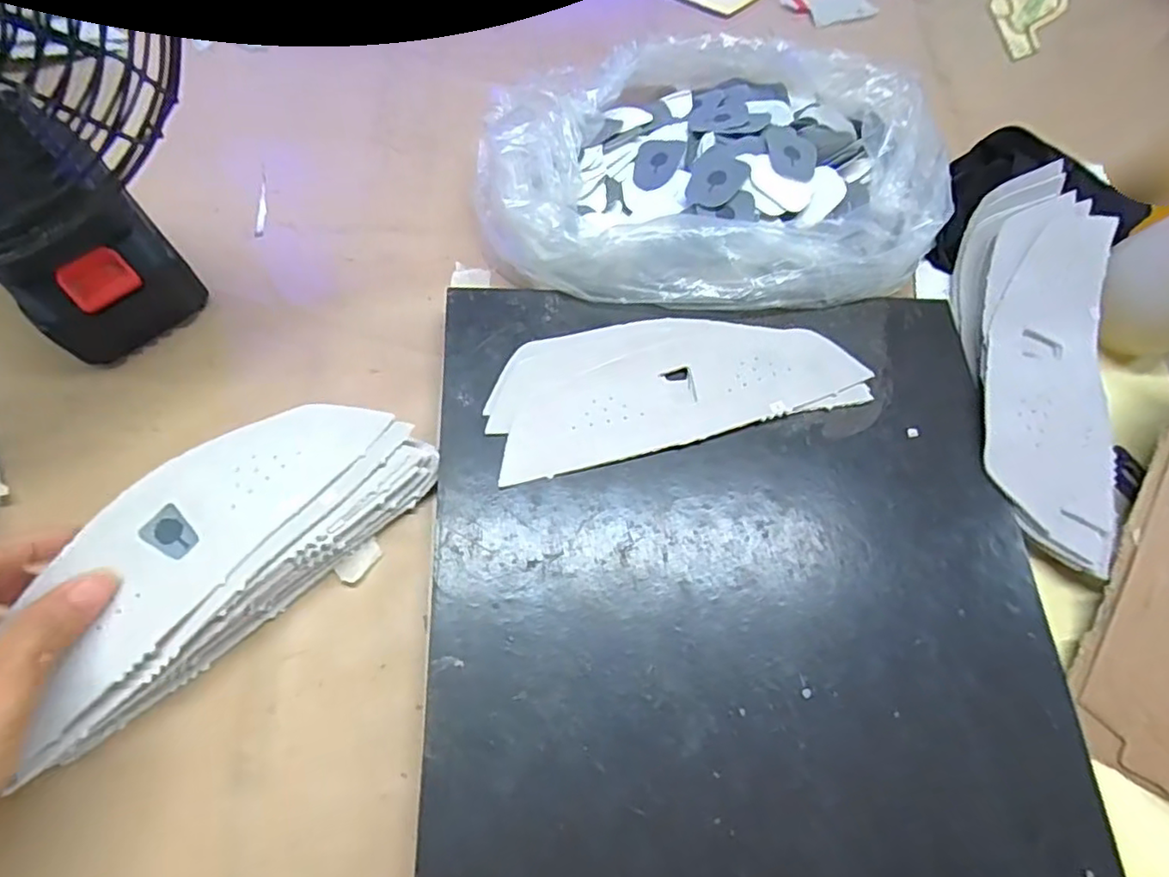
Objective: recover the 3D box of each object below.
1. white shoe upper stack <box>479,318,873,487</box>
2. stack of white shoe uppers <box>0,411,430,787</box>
[{"bbox_3d":[0.048,-0.033,0.342,0.198,0.008,0.077,-12,69,-10],"label":"white shoe upper stack"},{"bbox_3d":[-0.168,0.054,0.286,0.070,0.048,0.201,41,67,15],"label":"stack of white shoe uppers"}]

